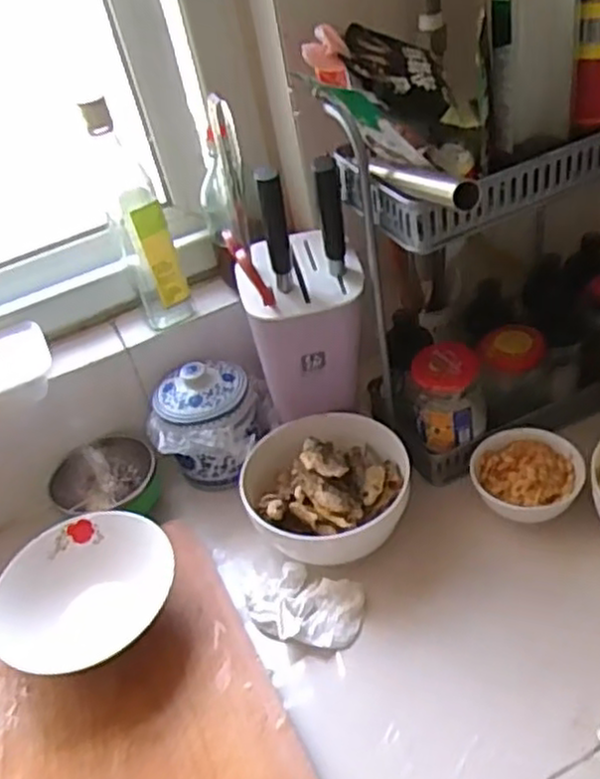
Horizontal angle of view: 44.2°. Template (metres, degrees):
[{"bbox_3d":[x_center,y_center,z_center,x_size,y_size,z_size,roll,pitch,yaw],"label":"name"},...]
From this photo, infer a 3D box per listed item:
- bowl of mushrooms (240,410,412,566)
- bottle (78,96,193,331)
[{"bbox_3d":[0.034,0.098,0.781,0.170,0.076,0.181,-7,41,6],"label":"bowl of mushrooms"},{"bbox_3d":[-0.166,-0.152,0.811,0.059,0.175,0.054,-18,41,-7],"label":"bottle"}]

